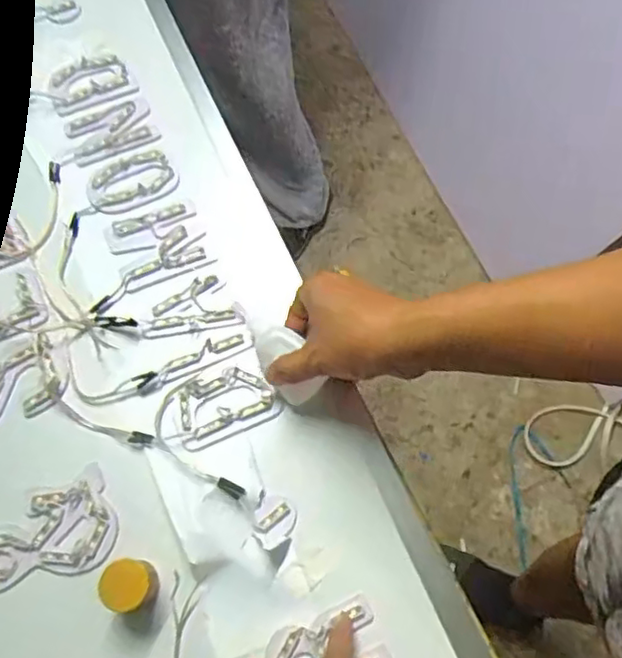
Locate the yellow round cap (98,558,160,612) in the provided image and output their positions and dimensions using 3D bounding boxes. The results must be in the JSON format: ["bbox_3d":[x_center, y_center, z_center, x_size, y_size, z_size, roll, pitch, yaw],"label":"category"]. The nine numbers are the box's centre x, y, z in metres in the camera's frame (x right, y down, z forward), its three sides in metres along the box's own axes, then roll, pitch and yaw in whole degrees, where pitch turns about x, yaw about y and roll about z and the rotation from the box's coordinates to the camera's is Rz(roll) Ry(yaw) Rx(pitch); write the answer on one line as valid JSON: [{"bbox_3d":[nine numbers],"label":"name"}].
[{"bbox_3d":[-0.126,0.178,0.452,0.029,0.042,0.032,14,70,5],"label":"yellow round cap"}]

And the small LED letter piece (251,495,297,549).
[{"bbox_3d":[-0.028,0.143,0.486,0.035,0.004,0.030,-43,75,-15],"label":"small LED letter piece"}]

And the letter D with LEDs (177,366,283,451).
[{"bbox_3d":[-0.069,0.059,0.520,0.080,0.004,0.053,-20,70,-7],"label":"letter D with LEDs"}]

